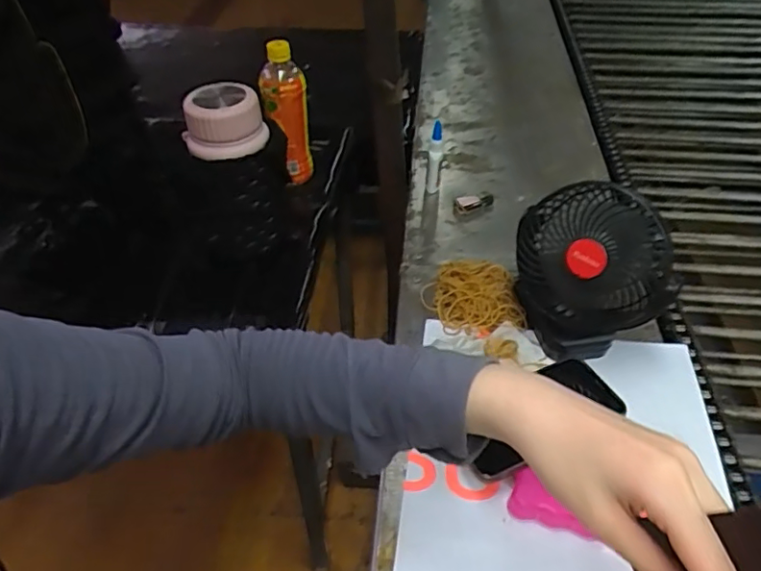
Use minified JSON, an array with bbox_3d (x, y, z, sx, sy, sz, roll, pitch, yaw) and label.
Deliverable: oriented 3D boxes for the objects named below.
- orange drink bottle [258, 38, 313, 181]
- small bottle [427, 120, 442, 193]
[{"bbox_3d":[-0.139,-0.247,0.867,0.060,0.216,0.072,-4,45,-2],"label":"orange drink bottle"},{"bbox_3d":[0.078,-0.181,0.832,0.018,0.120,0.025,5,45,6],"label":"small bottle"}]

